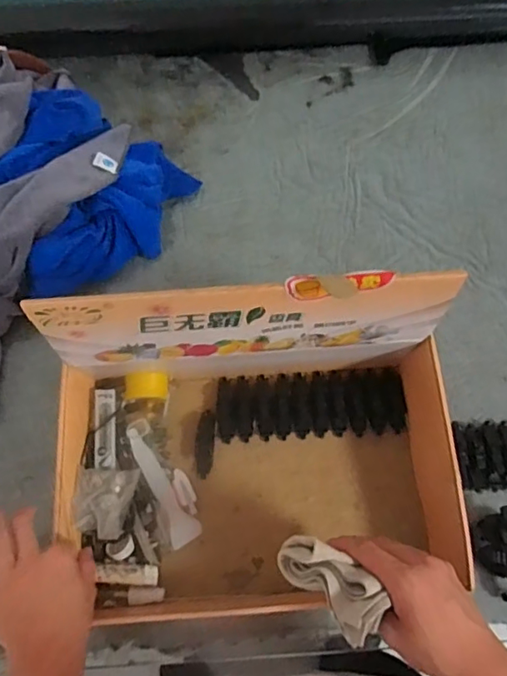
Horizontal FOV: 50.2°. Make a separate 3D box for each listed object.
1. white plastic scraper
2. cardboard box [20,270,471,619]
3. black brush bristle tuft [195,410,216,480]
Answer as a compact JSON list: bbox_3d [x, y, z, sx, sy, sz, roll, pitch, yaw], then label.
[{"bbox_3d":[-0.107,0.171,0.643,0.035,0.021,0.148,-24,68,-11],"label":"white plastic scraper"},{"bbox_3d":[0.004,0.123,0.555,0.416,0.262,0.303,-3,65,-2],"label":"cardboard box"},{"bbox_3d":[-0.060,0.131,0.669,0.022,0.010,0.080,5,65,2],"label":"black brush bristle tuft"}]

